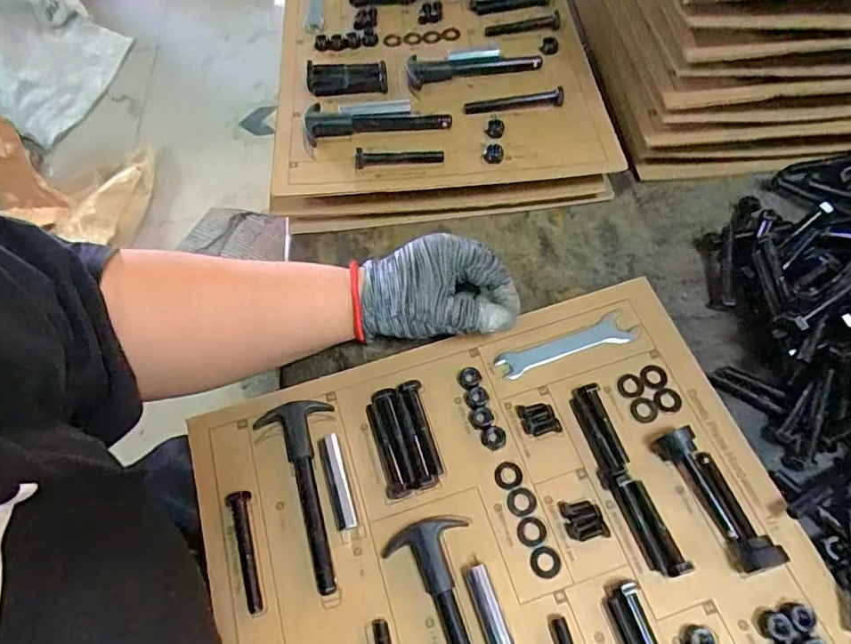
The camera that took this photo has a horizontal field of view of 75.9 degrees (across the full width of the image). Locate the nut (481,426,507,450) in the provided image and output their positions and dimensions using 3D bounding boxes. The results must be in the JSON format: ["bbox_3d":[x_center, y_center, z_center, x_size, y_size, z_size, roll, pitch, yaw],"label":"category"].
[{"bbox_3d":[0.049,0.084,0.396,0.017,0.004,0.016,-3,61,2],"label":"nut"}]

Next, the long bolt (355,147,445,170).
[{"bbox_3d":[-0.022,-0.140,0.462,0.074,0.009,0.016,-3,61,2],"label":"long bolt"}]

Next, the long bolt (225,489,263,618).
[{"bbox_3d":[-0.120,0.151,0.360,0.015,0.014,0.075,-14,61,-3],"label":"long bolt"}]

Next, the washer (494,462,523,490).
[{"bbox_3d":[0.058,0.108,0.384,0.019,0.004,0.019,-2,61,3],"label":"washer"}]

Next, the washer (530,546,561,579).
[{"bbox_3d":[0.078,0.157,0.356,0.019,0.004,0.019,-2,61,3],"label":"washer"}]

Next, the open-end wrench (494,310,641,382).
[{"bbox_3d":[0.110,0.018,0.420,0.111,0.004,0.026,-20,62,-7],"label":"open-end wrench"}]

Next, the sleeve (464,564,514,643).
[{"bbox_3d":[0.040,0.179,0.339,0.015,0.014,0.050,-19,62,-6],"label":"sleeve"}]

